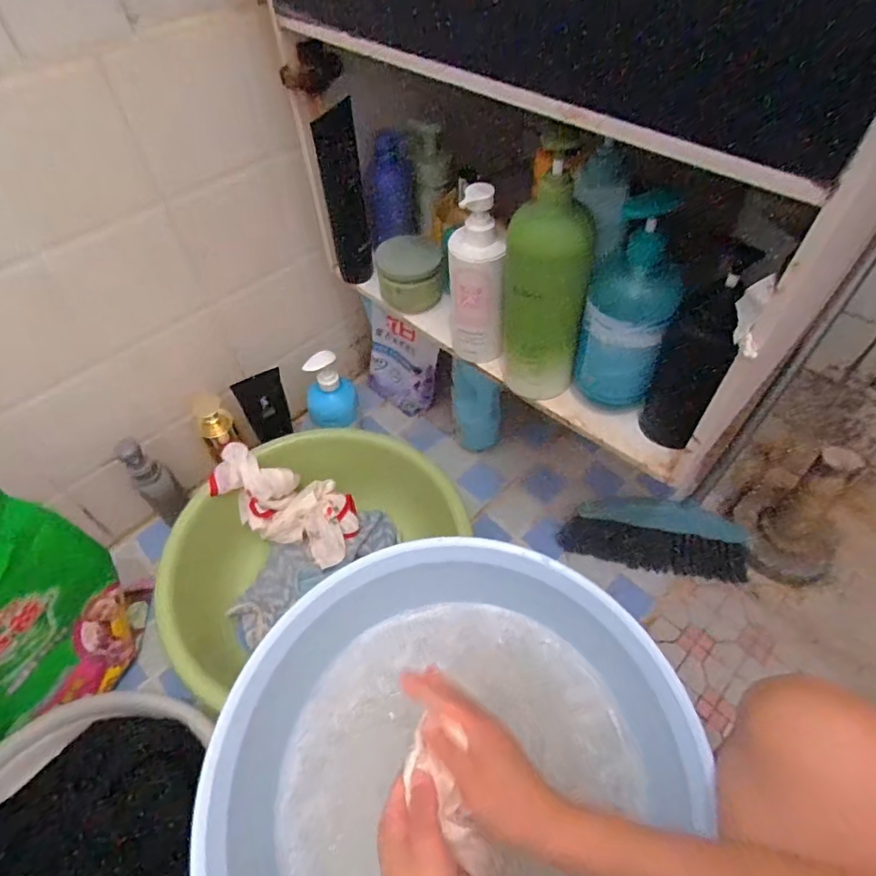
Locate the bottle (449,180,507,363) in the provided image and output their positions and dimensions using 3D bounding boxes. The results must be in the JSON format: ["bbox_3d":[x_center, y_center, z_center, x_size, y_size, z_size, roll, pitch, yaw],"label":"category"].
[{"bbox_3d":[0.042,-0.162,0.557,0.057,0.191,0.055,-3,52,1],"label":"bottle"}]

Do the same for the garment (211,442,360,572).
[{"bbox_3d":[-0.228,0.096,0.777,0.231,0.080,0.110,30,57,-2],"label":"garment"}]

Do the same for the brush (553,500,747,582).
[{"bbox_3d":[0.338,0.154,0.815,0.274,0.066,0.098,4,53,6],"label":"brush"}]

